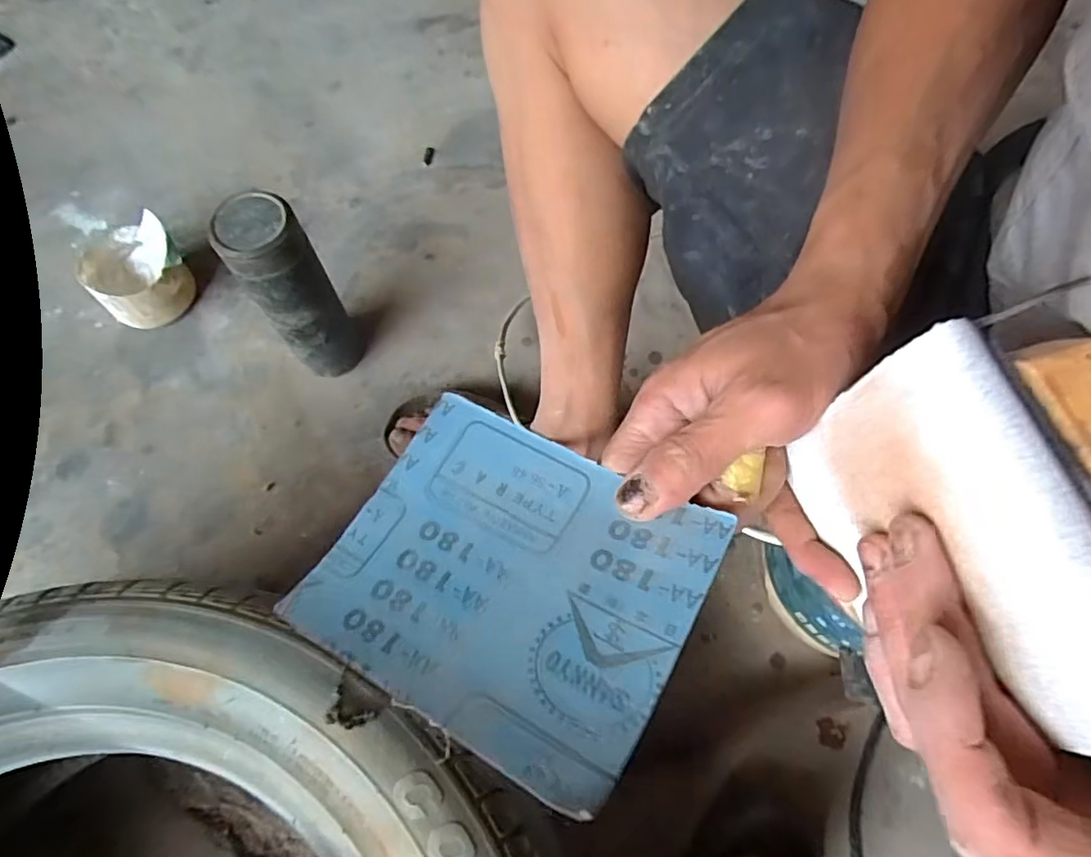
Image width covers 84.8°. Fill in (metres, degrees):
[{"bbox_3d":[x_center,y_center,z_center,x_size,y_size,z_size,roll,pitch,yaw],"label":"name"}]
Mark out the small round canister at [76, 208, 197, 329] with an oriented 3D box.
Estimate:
[{"bbox_3d":[-0.458,-0.177,0.668,0.114,0.086,0.100,41,73,14],"label":"small round canister"}]

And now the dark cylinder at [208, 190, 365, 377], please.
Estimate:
[{"bbox_3d":[-0.239,-0.125,0.579,0.068,0.212,0.064,0,68,-1],"label":"dark cylinder"}]

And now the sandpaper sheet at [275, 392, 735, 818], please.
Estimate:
[{"bbox_3d":[-0.016,0.052,0.225,0.137,0.014,0.112,21,56,25],"label":"sandpaper sheet"}]

